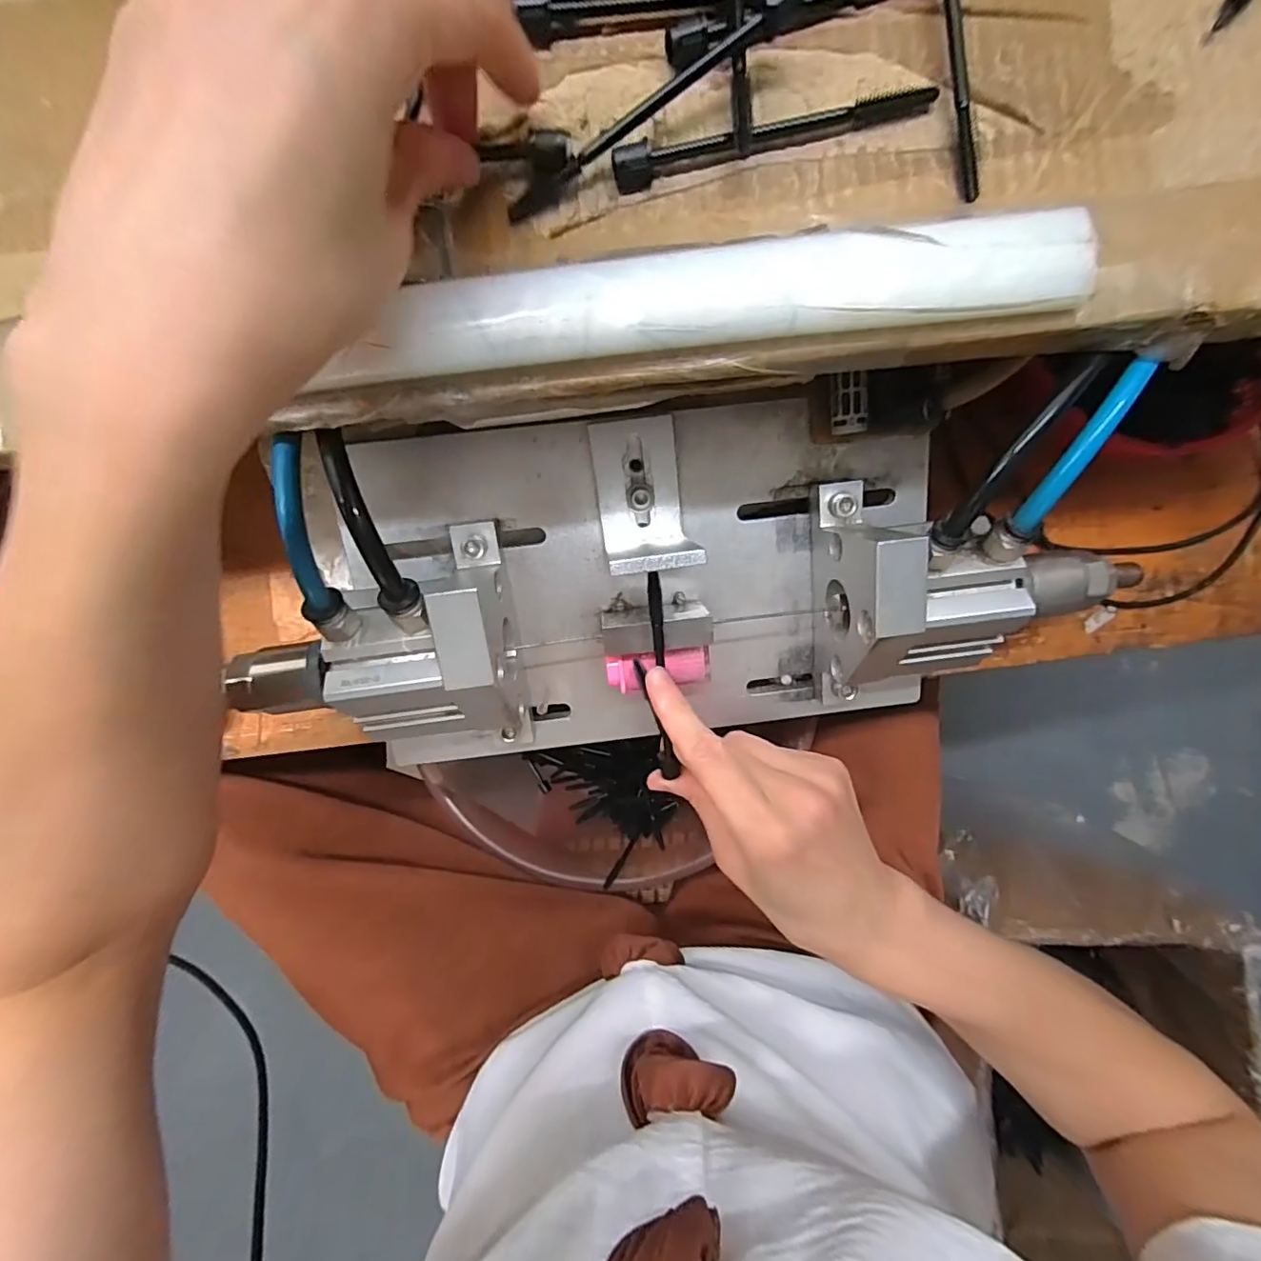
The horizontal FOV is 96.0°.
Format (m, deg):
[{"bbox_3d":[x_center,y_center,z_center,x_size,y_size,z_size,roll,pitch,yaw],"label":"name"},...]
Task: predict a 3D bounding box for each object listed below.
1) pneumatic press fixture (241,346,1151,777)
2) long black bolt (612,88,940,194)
[{"bbox_3d":[0.034,-0.027,0.244,0.325,0.099,0.146,-7,85,0],"label":"pneumatic press fixture"},{"bbox_3d":[0.043,-0.155,0.174,0.100,0.008,0.011,-15,85,-1],"label":"long black bolt"}]

